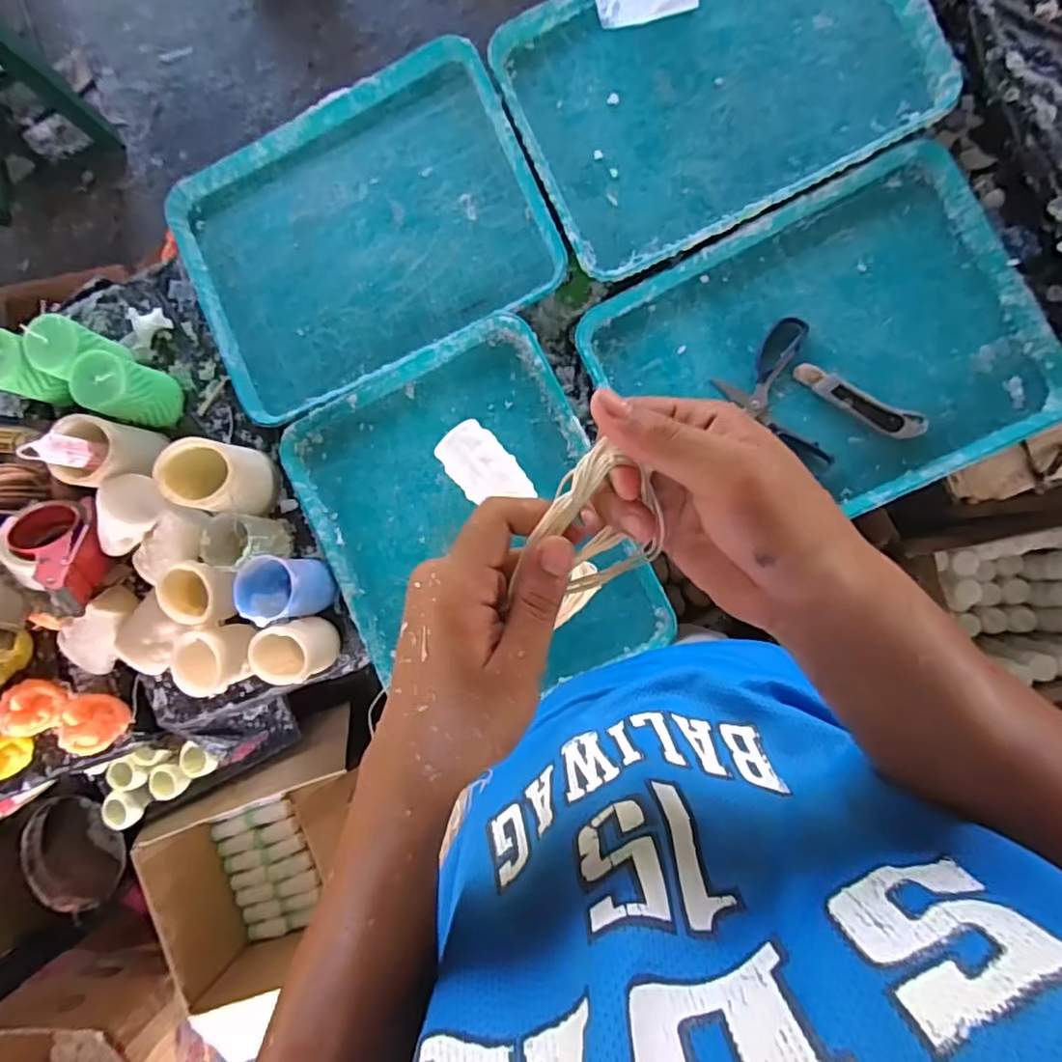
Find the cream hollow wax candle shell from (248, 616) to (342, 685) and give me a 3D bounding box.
[{"bbox_3d":[-0.275,0.139,0.696,0.070,0.069,0.070,-9,88,7],"label":"cream hollow wax candle shell"}]

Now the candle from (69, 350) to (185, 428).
[{"bbox_3d":[-0.493,-0.172,0.737,0.062,0.102,0.068,0,89,8],"label":"candle"}]

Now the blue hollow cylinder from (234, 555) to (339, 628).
[{"bbox_3d":[-0.286,0.065,0.695,0.079,0.078,0.076,-15,88,7],"label":"blue hollow cylinder"}]

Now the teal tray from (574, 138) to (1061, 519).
[{"bbox_3d":[0.313,-0.189,0.658,0.427,0.026,0.330,-25,86,7],"label":"teal tray"}]

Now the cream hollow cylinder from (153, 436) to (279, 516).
[{"bbox_3d":[-0.364,-0.062,0.708,0.095,0.103,0.079,5,90,8],"label":"cream hollow cylinder"}]

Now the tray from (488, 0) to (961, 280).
[{"bbox_3d":[0.204,-0.518,0.681,0.428,0.029,0.336,-25,86,7],"label":"tray"}]

